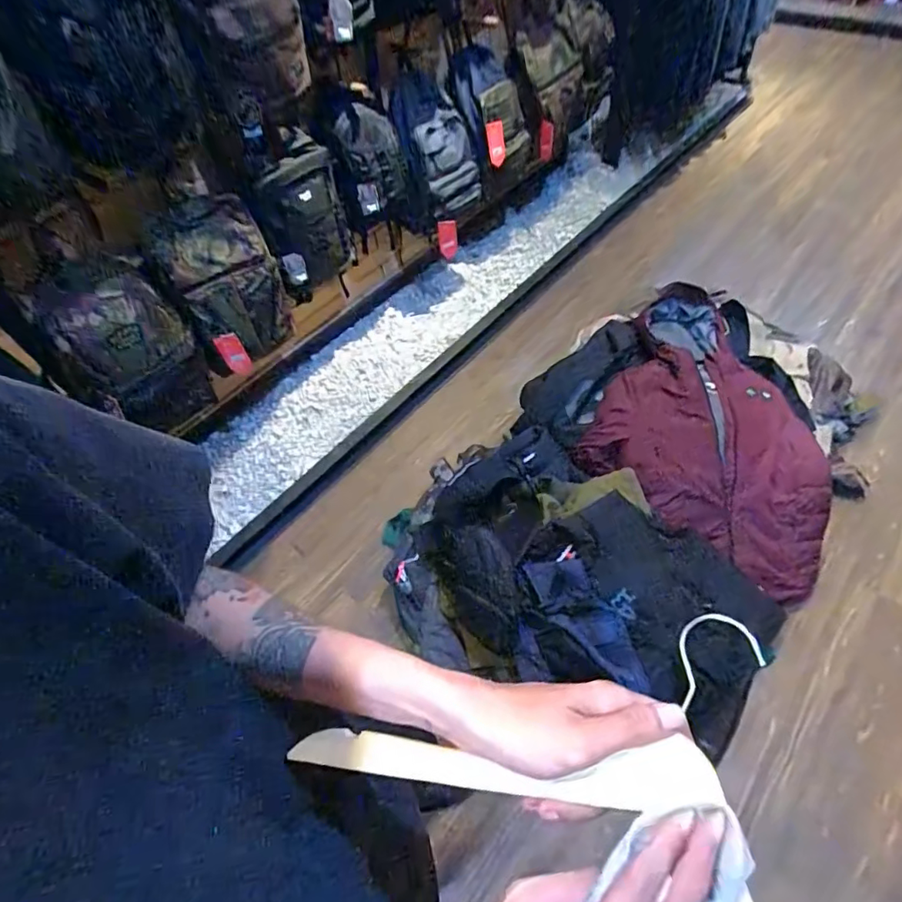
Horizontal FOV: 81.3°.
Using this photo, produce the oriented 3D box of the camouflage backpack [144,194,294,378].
[{"bbox_3d":[-0.655,-0.468,1.538,0.303,0.472,0.187,-35,58,-18],"label":"camouflage backpack"}]

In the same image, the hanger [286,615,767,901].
[{"bbox_3d":[0.109,0.196,0.291,0.402,0.008,0.212,23,69,32],"label":"hanger"}]

